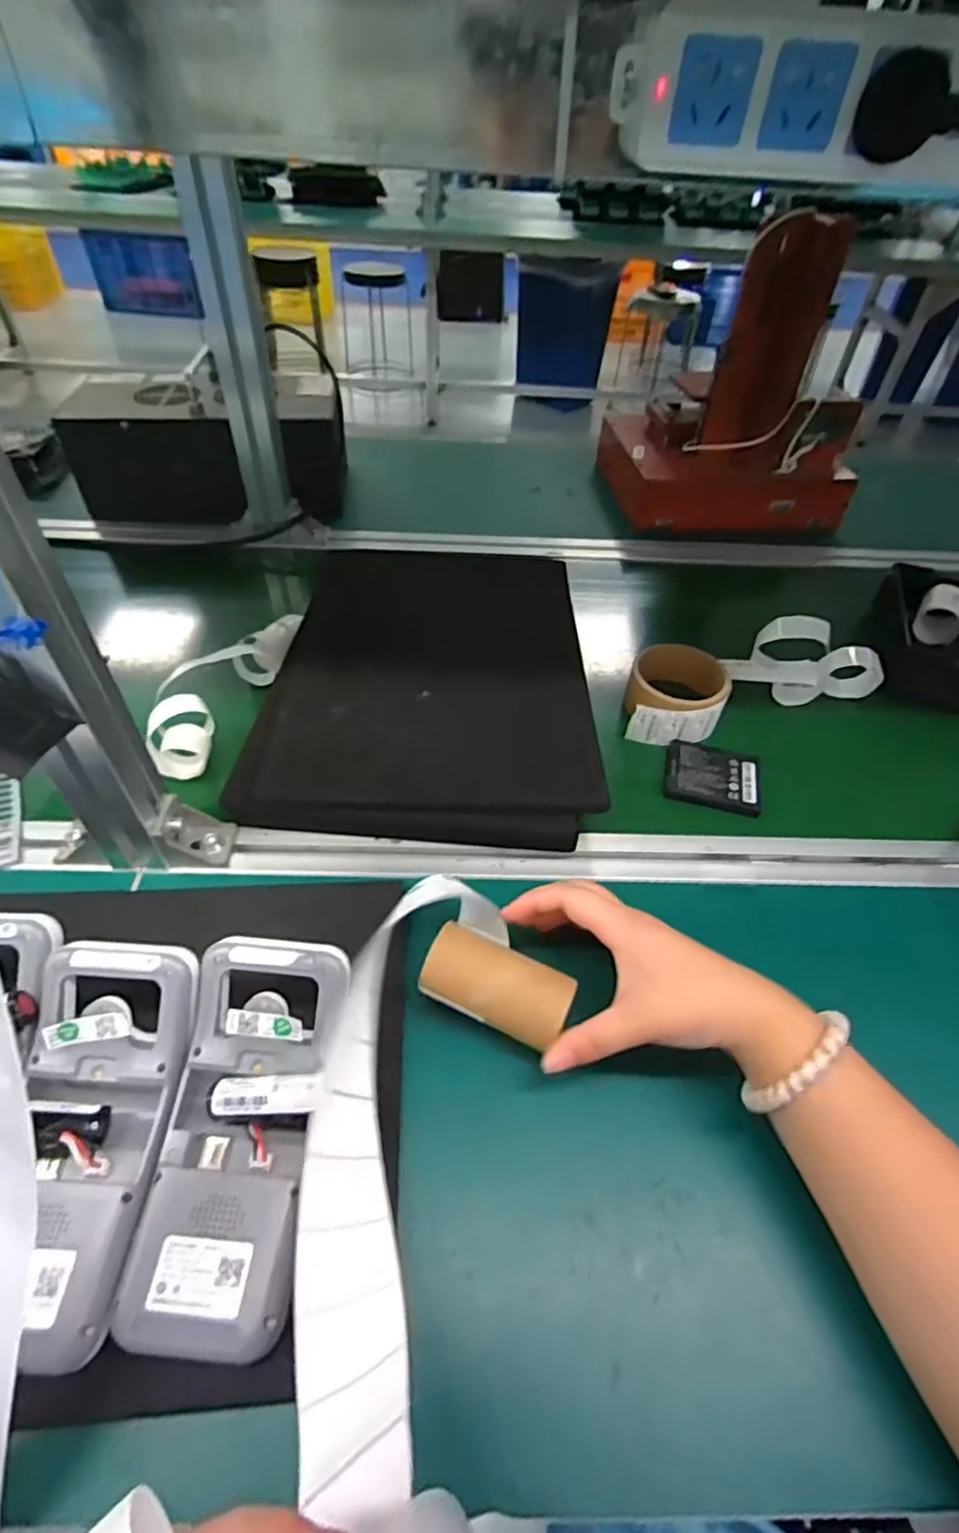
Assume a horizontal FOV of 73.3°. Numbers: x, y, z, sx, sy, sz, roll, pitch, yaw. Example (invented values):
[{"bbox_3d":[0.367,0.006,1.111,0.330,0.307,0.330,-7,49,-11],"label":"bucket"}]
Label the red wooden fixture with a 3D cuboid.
[{"bbox_3d":[0.323,-0.460,0.790,0.281,0.304,0.194,-1,48,-4],"label":"red wooden fixture"}]

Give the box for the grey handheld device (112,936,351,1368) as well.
[{"bbox_3d":[-0.113,0.172,0.311,0.074,0.032,0.171,5,62,1],"label":"grey handheld device"}]

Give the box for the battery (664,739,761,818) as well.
[{"bbox_3d":[0.191,0.007,0.531,0.073,0.013,0.062,11,48,8],"label":"battery"}]

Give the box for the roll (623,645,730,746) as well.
[{"bbox_3d":[0.172,-0.064,0.563,0.082,0.038,0.086,1,48,-1],"label":"roll"}]

